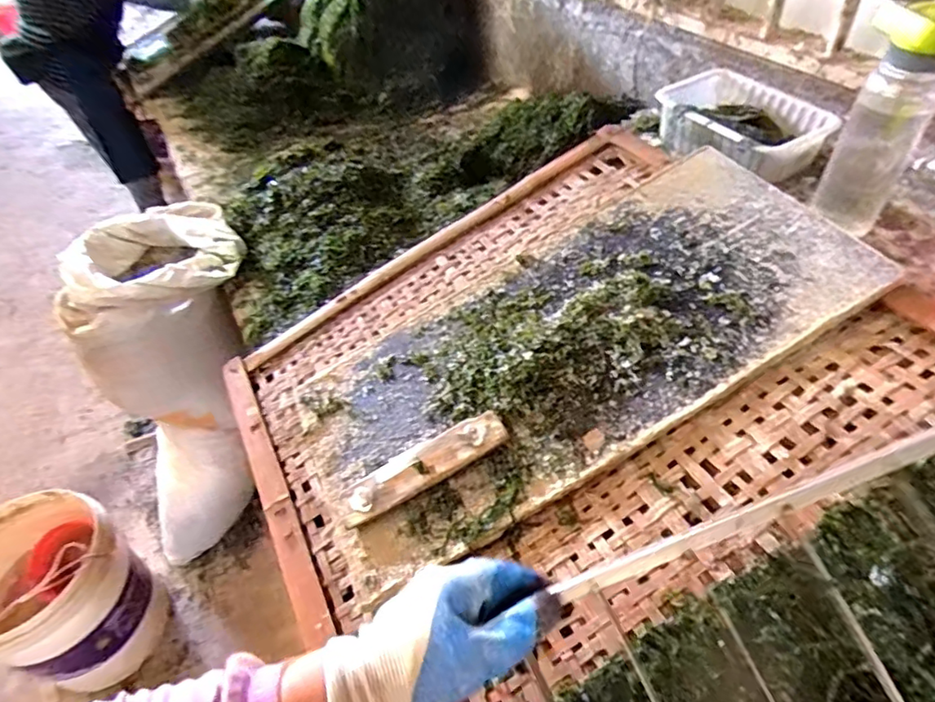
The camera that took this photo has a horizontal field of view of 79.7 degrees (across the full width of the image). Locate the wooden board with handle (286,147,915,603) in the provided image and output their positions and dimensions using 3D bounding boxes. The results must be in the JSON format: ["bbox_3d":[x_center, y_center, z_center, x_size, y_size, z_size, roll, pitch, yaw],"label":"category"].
[{"bbox_3d":[0.112,-0.013,0.718,0.739,0.058,0.349,-32,50,-4],"label":"wooden board with handle"}]

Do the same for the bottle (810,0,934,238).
[{"bbox_3d":[0.530,-0.282,0.722,0.092,0.284,0.091,-37,54,-27],"label":"bottle"}]

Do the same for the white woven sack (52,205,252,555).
[{"bbox_3d":[-0.652,0.096,1.407,0.403,0.828,0.412,-11,47,-6],"label":"white woven sack"}]

